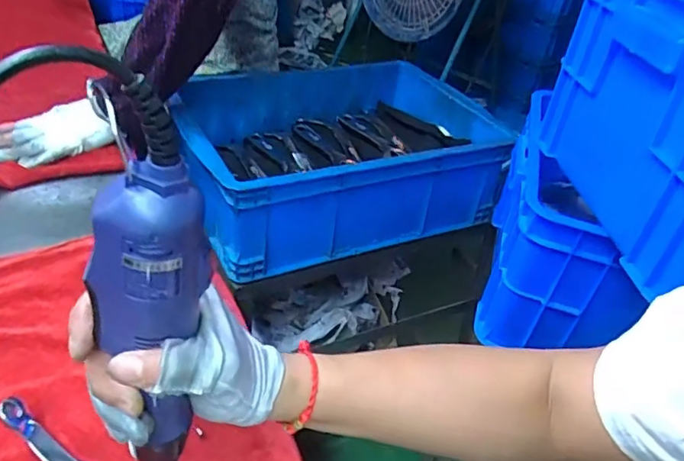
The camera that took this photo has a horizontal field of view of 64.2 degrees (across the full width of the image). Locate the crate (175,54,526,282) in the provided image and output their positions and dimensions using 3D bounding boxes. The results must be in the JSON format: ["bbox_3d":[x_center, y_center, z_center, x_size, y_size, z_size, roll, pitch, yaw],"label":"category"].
[{"bbox_3d":[-0.012,-0.130,0.913,0.466,0.163,0.341,-11,41,-24],"label":"crate"}]

